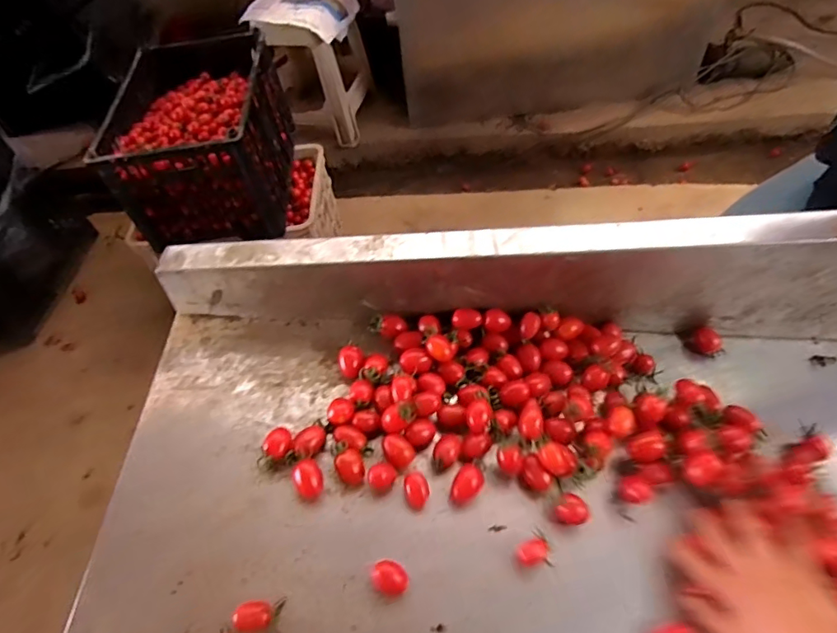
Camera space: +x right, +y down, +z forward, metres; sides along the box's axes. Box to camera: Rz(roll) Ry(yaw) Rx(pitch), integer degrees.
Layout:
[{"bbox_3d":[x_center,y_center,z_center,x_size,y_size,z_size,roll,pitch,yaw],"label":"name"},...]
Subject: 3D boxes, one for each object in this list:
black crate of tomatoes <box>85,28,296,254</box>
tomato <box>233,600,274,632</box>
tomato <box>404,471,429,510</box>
[{"bbox_3d":[-0.520,-0.467,1.265,0.334,0.259,0.534,-5,56,1],"label":"black crate of tomatoes"},{"bbox_3d":[-0.145,0.266,0.446,0.030,0.019,0.024,0,57,5],"label":"tomato"},{"bbox_3d":[-0.002,0.178,0.513,0.025,0.022,0.032,-17,57,-7],"label":"tomato"}]

